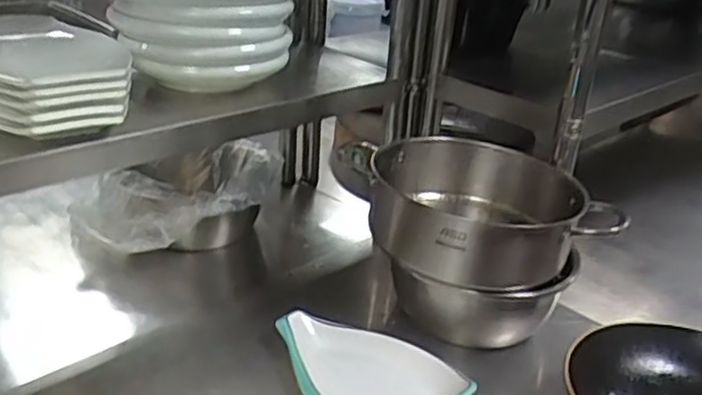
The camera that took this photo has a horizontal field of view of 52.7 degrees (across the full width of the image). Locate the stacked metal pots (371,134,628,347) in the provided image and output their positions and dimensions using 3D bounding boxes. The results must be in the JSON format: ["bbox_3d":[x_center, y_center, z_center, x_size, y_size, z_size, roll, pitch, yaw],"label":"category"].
[{"bbox_3d":[0.175,0.058,1.001,0.282,0.193,0.294,4,26,-2],"label":"stacked metal pots"}]

